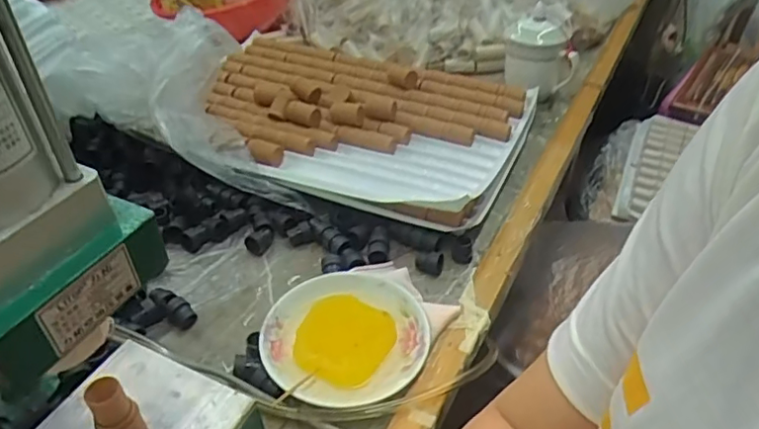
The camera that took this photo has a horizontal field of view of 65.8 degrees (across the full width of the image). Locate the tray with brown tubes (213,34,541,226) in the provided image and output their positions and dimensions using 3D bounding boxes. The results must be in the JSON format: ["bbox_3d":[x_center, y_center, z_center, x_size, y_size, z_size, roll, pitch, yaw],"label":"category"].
[{"bbox_3d":[-0.043,-0.121,0.752,0.427,0.081,0.328,16,43,19],"label":"tray with brown tubes"}]

